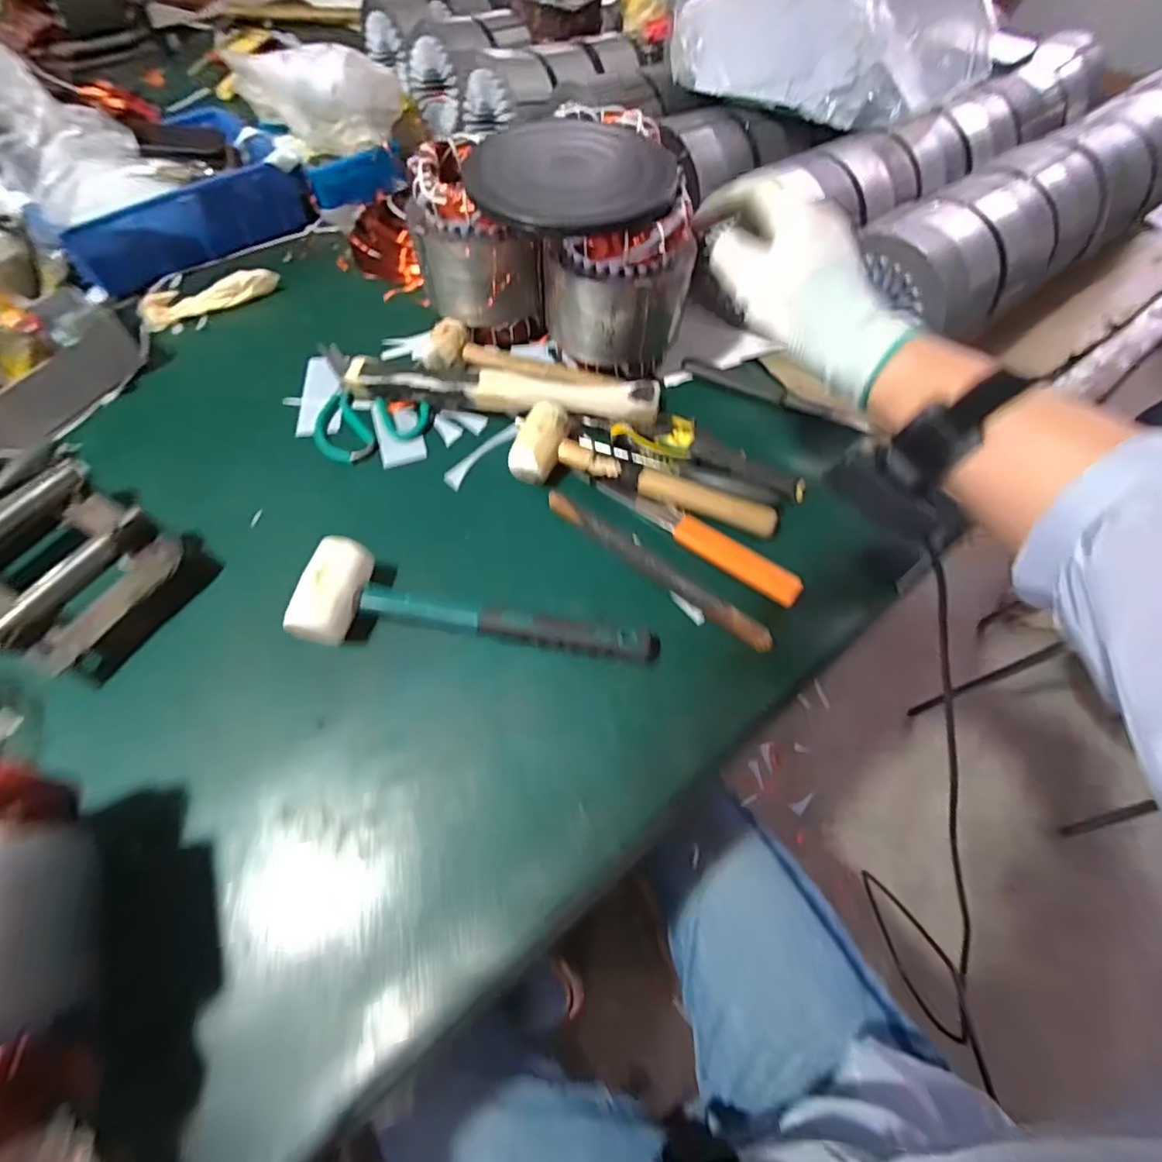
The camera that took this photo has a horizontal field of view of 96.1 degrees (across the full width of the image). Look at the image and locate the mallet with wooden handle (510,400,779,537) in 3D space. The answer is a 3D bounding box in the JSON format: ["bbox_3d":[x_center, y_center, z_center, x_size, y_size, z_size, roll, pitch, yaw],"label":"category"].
[{"bbox_3d":[0.061,-0.104,0.503,0.259,0.045,0.075,16,62,7],"label":"mallet with wooden handle"}]

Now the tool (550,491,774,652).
[{"bbox_3d":[0.061,-0.010,0.457,0.229,0.027,0.015,36,66,17],"label":"tool"}]

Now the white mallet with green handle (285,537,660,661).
[{"bbox_3d":[-0.084,0.028,0.434,0.291,0.047,0.082,7,62,3],"label":"white mallet with green handle"}]

